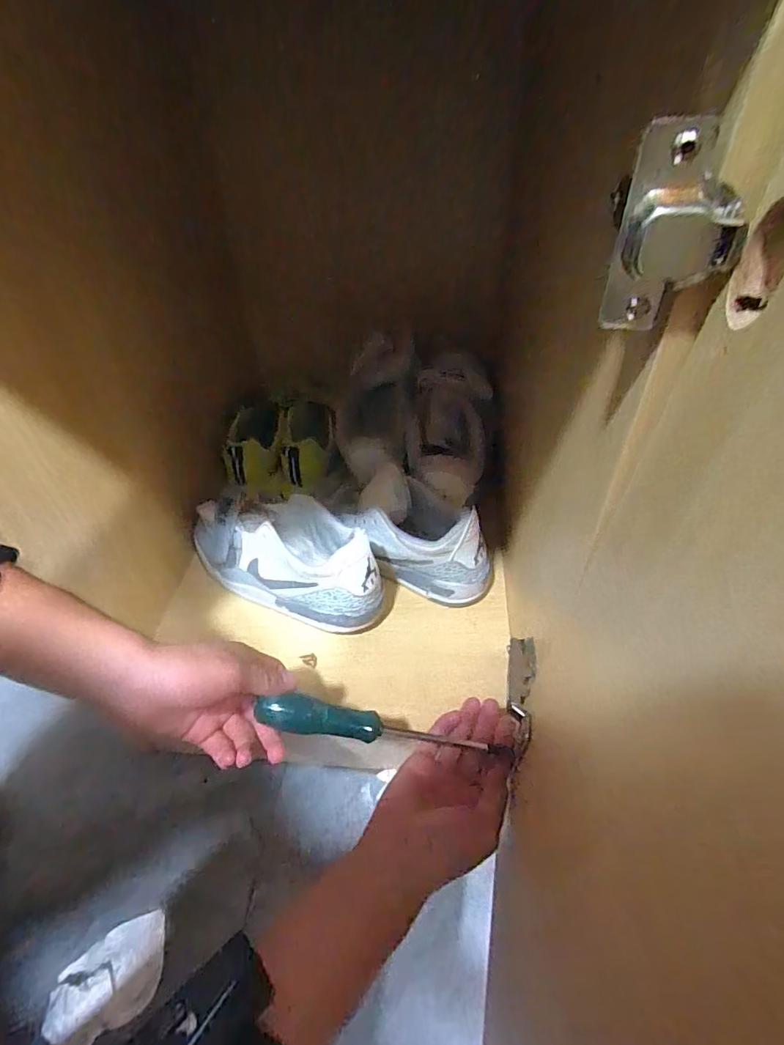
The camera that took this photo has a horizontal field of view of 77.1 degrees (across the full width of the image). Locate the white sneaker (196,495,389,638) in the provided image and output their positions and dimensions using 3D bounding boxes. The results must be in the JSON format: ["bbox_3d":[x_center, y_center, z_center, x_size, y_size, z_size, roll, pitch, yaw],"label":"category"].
[{"bbox_3d":[-0.116,0.035,0.546,0.228,0.107,0.095,17,47,20],"label":"white sneaker"}]

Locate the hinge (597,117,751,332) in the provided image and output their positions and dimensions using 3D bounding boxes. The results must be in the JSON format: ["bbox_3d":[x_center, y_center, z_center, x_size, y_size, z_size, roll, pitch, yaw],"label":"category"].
[{"bbox_3d":[0.095,-0.095,0.165,0.040,0.061,0.013,1,44,4],"label":"hinge"}]

